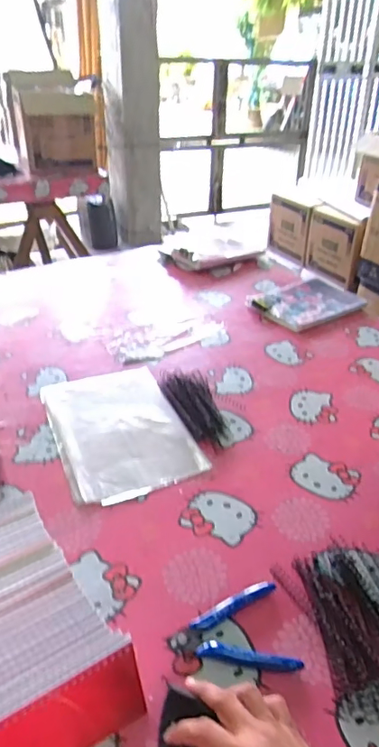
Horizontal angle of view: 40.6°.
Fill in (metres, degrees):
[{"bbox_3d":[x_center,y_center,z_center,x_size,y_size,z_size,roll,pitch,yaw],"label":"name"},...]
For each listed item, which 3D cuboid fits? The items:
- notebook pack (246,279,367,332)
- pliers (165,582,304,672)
[{"bbox_3d":[0.243,-0.155,1.086,0.221,0.016,0.173,-16,39,-25],"label":"notebook pack"},{"bbox_3d":[0.044,0.236,0.493,0.117,0.012,0.082,6,35,5],"label":"pliers"}]

